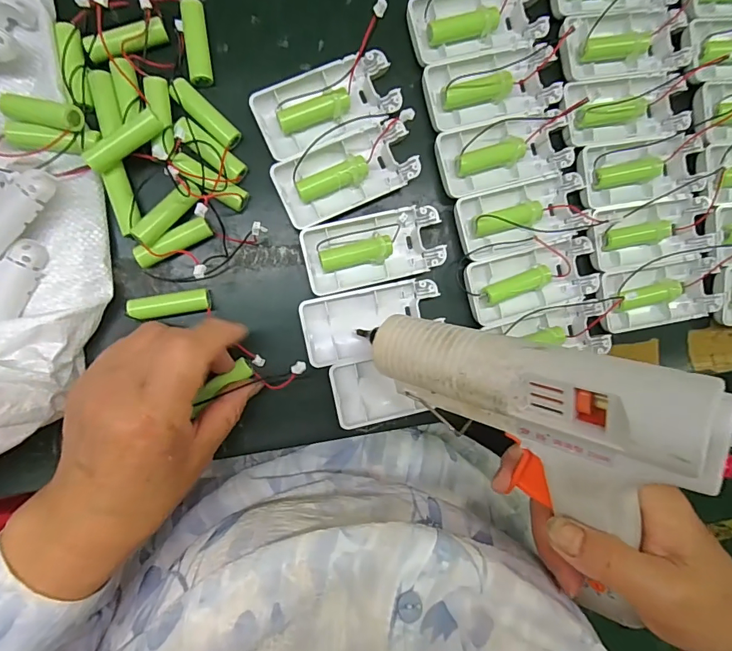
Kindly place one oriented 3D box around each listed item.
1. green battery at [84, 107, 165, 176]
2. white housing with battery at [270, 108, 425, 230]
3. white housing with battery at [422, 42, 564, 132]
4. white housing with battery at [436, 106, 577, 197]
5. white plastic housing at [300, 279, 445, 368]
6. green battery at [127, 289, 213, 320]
[{"bbox_3d":[-0.148,-0.112,0.272,0.049,0.016,0.014,-42,97,-5],"label":"green battery"},{"bbox_3d":[-0.011,-0.103,0.300,0.098,0.016,0.044,-25,95,-6],"label":"white housing with battery"},{"bbox_3d":[0.087,-0.163,0.306,0.092,0.016,0.044,-15,94,-7],"label":"white housing with battery"},{"bbox_3d":[0.096,-0.120,0.311,0.093,0.017,0.043,-15,94,-7],"label":"white housing with battery"},{"bbox_3d":[0.004,-0.003,0.306,0.092,0.013,0.047,-12,94,-7],"label":"white plastic housing"},{"bbox_3d":[-0.126,-0.014,0.286,0.050,0.015,0.015,-11,95,-11],"label":"green battery"}]

